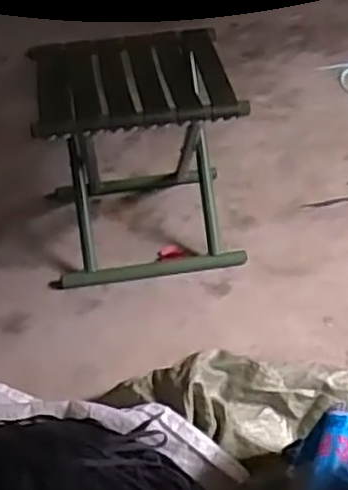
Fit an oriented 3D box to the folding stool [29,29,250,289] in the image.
[{"bbox_3d":[-0.064,-0.143,1.208,0.299,0.310,0.279,-10,41,-9],"label":"folding stool"}]

